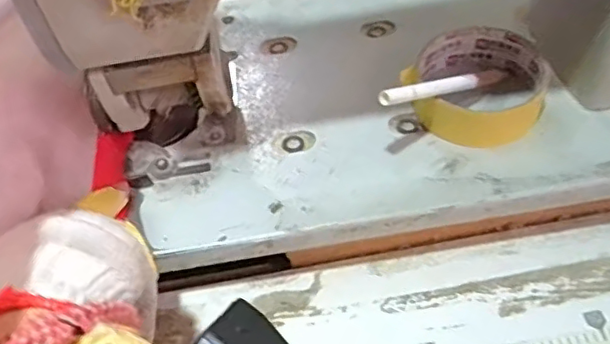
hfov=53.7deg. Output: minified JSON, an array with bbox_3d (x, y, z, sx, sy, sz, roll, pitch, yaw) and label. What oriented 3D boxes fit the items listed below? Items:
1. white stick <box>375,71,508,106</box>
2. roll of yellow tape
[{"bbox_3d":[0.089,-0.053,0.366,0.123,0.009,0.013,-16,45,-40],"label":"white stick"},{"bbox_3d":[0.112,-0.056,0.387,0.078,0.030,0.079,-3,49,4],"label":"roll of yellow tape"}]

